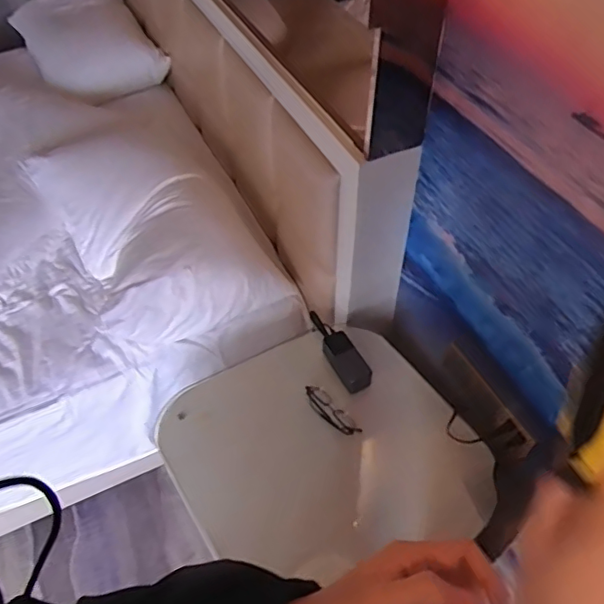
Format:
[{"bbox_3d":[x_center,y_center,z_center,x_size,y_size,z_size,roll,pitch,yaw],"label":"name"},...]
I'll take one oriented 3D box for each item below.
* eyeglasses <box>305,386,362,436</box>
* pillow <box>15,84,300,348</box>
[{"bbox_3d":[0.059,0.224,1.165,0.141,0.039,0.032,41,62,14],"label":"eyeglasses"},{"bbox_3d":[-0.383,-0.214,1.462,0.432,0.179,0.733,-27,55,-19],"label":"pillow"}]

